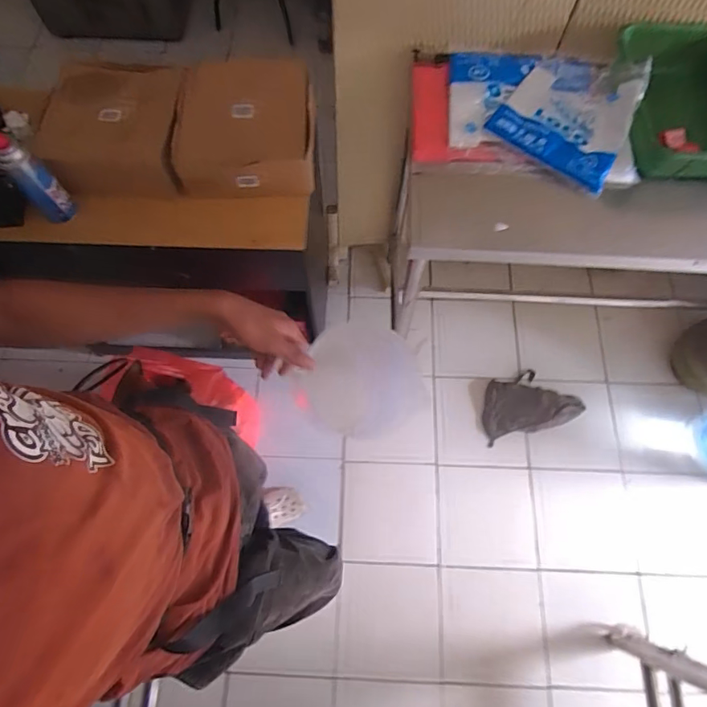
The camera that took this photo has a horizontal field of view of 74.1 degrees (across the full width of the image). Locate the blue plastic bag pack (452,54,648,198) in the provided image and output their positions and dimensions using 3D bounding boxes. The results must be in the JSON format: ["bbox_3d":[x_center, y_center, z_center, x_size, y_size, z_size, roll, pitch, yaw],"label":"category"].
[{"bbox_3d":[0.377,-0.502,0.933,0.415,0.081,0.313,17,71,5],"label":"blue plastic bag pack"}]

